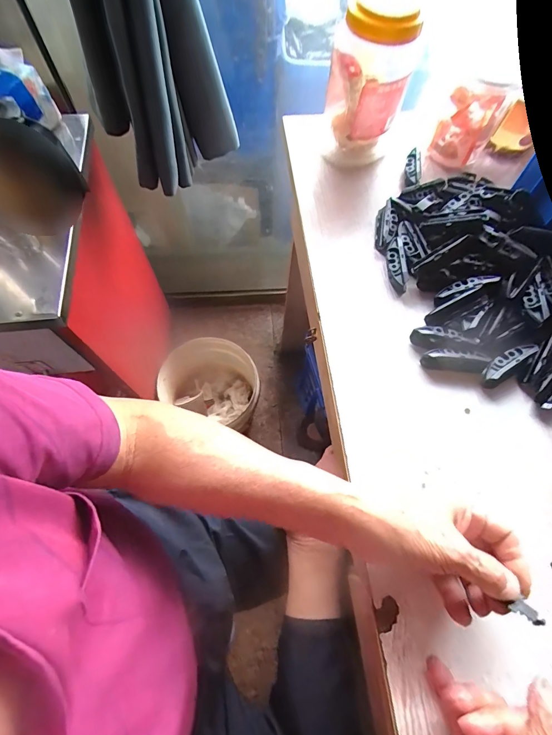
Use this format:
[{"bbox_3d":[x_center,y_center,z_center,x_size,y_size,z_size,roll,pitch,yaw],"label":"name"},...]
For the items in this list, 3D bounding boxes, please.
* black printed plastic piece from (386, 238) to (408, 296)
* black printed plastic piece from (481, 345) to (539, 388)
[{"bbox_3d":[0.146,-0.124,0.424,0.020,0.017,0.072,-1,80,-2],"label":"black printed plastic piece"},{"bbox_3d":[0.249,-0.005,0.378,0.067,0.021,0.024,-36,72,-2],"label":"black printed plastic piece"}]

